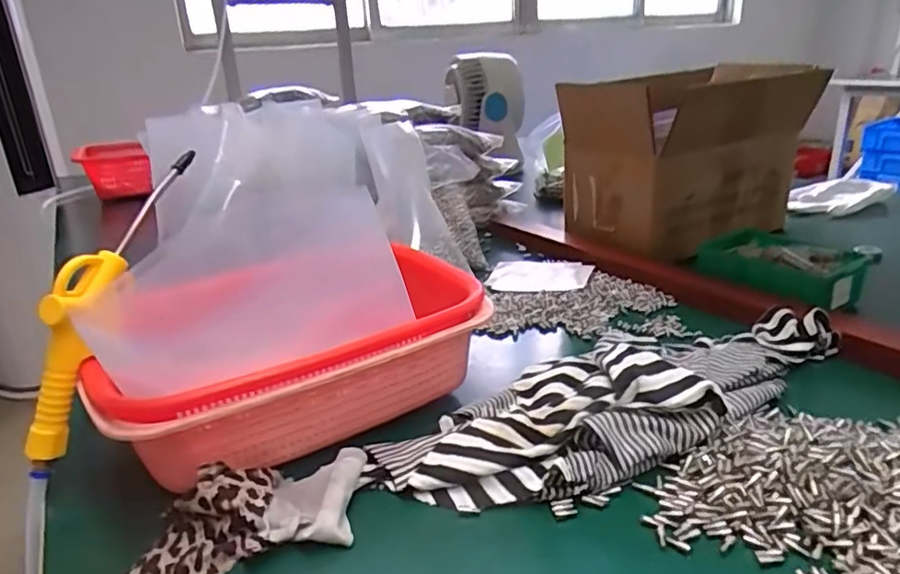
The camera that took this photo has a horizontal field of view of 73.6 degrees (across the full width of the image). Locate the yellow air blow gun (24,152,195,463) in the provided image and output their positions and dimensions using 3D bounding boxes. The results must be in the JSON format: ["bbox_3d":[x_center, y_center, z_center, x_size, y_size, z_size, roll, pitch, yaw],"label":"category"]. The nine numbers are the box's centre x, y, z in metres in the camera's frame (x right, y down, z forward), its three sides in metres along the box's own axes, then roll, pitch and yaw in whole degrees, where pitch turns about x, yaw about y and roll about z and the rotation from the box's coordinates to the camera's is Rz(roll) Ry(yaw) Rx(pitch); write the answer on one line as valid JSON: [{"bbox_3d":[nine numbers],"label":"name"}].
[{"bbox_3d":[-0.241,0.002,0.406,0.030,0.226,0.052,9,-17,31],"label":"yellow air blow gun"}]

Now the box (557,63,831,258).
[{"bbox_3d":[0.314,-0.167,0.805,0.278,0.210,0.174,-13,23,-23],"label":"box"}]

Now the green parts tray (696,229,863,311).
[{"bbox_3d":[0.354,-0.024,0.650,0.097,0.044,0.149,-14,23,-26],"label":"green parts tray"}]

